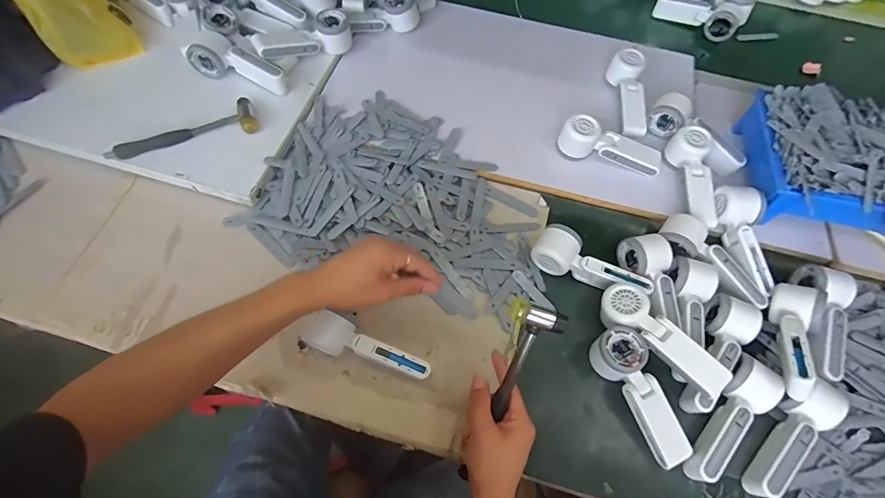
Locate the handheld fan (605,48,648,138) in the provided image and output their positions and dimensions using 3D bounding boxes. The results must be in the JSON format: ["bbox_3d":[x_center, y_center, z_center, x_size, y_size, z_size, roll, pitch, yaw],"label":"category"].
[{"bbox_3d":[0.330,-0.271,0.733,0.055,0.045,0.165,1,74,-3],"label":"handheld fan"}]

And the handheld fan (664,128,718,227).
[{"bbox_3d":[0.398,-0.117,0.647,0.052,0.045,0.163,2,62,-3],"label":"handheld fan"}]

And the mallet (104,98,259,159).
[{"bbox_3d":[-0.407,-0.181,0.654,0.221,0.041,0.063,-19,65,-13],"label":"mallet"}]

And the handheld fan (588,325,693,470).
[{"bbox_3d":[0.252,0.182,0.523,0.055,0.053,0.166,-23,66,-15],"label":"handheld fan"}]

